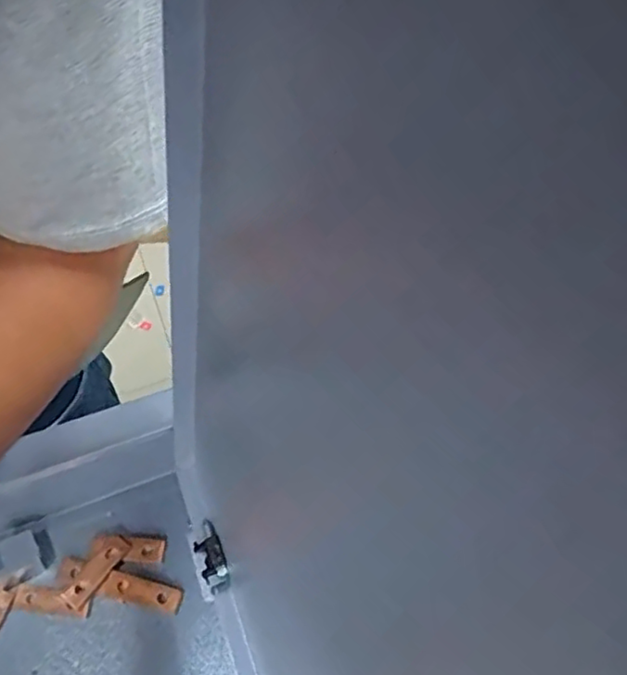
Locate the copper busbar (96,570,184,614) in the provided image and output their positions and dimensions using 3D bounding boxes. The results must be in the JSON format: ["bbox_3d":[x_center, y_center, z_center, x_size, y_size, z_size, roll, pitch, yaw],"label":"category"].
[{"bbox_3d":[-0.139,0.203,0.500,0.065,0.005,0.021,9,59,4],"label":"copper busbar"}]

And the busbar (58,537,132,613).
[{"bbox_3d":[-0.176,0.191,0.507,0.019,0.007,0.061,34,64,18],"label":"busbar"}]

